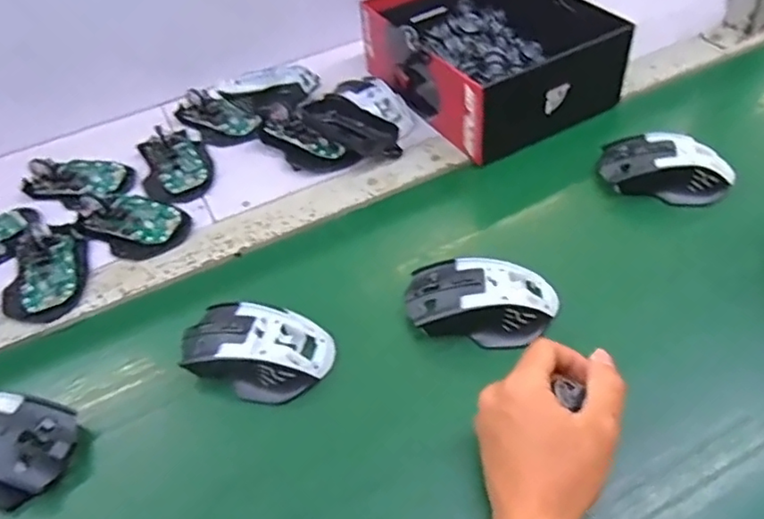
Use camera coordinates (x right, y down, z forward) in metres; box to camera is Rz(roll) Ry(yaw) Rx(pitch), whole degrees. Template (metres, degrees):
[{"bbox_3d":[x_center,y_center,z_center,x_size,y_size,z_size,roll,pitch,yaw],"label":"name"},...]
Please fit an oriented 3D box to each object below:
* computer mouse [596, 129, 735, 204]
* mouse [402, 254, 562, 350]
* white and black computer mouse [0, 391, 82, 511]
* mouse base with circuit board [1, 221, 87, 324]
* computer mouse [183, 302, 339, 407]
[{"bbox_3d":[0.259,-0.082,0.553,0.111,0.044,0.056,16,53,20],"label":"computer mouse"},{"bbox_3d":[0.077,0.031,0.467,0.112,0.033,0.061,0,49,7],"label":"mouse"},{"bbox_3d":[-0.268,0.128,0.421,0.098,0.034,0.070,9,51,14],"label":"white and black computer mouse"},{"bbox_3d":[-0.307,0.005,0.546,0.065,0.025,0.116,-10,48,-9],"label":"mouse base with circuit board"},{"bbox_3d":[-0.097,0.067,0.458,0.111,0.044,0.066,12,51,16],"label":"computer mouse"}]

